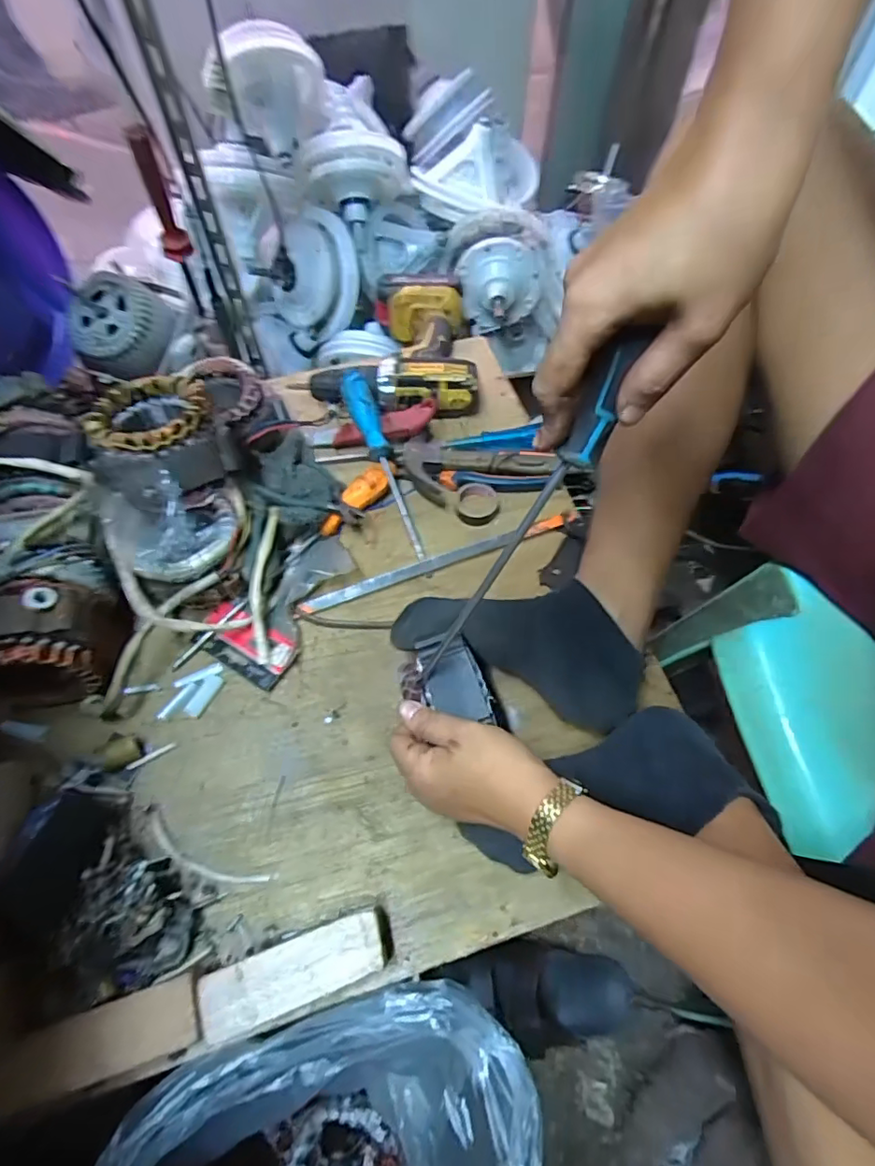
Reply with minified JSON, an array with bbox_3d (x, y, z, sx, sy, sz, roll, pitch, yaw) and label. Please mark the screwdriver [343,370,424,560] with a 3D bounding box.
[{"bbox_3d":[-0.052,-0.120,0.596,0.025,0.029,0.243,-19,80,-11],"label":"screwdriver"}]

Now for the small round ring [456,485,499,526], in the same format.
[{"bbox_3d":[0.043,-0.083,0.606,0.046,0.016,0.047,0,62,-1],"label":"small round ring"}]

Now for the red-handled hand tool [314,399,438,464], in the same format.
[{"bbox_3d":[-0.072,-0.171,0.634,0.147,0.026,0.044,-19,62,11],"label":"red-handled hand tool"}]

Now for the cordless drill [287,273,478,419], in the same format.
[{"bbox_3d":[-0.059,-0.295,0.691,0.199,0.070,0.223,-2,62,-2],"label":"cordless drill"}]

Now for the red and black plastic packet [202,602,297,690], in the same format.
[{"bbox_3d":[-0.180,0.057,0.525,0.093,0.017,0.049,30,65,15],"label":"red and black plastic packet"}]

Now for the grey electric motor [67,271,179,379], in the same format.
[{"bbox_3d":[-0.395,-0.326,0.712,0.113,0.083,0.105,4,62,1],"label":"grey electric motor"}]

